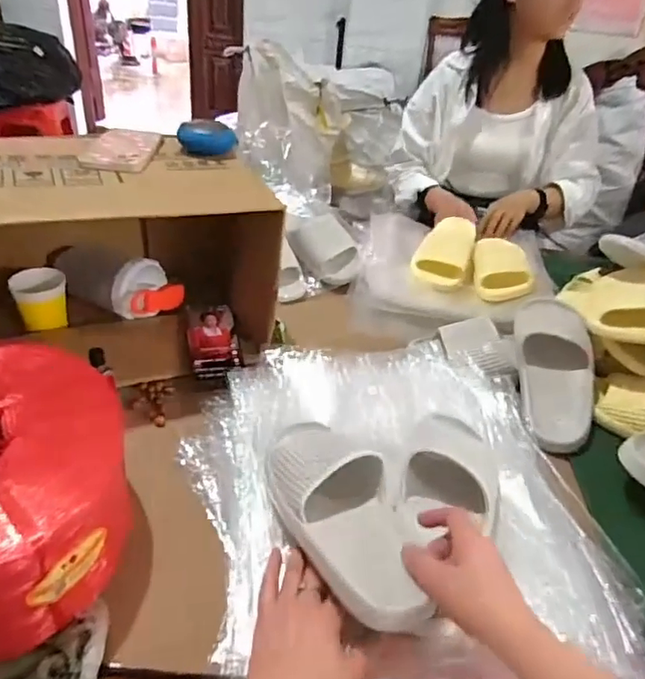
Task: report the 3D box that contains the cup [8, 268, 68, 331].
[{"bbox_3d":[-0.395,-0.055,0.764,0.067,0.071,0.066,-13,39,-26],"label":"cup"}]

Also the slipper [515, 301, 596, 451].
[{"bbox_3d":[0.335,0.031,0.779,0.104,0.069,0.284,9,47,4],"label":"slipper"}]

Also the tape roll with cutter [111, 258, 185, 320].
[{"bbox_3d":[-0.258,-0.076,0.800,0.064,0.065,0.095,25,39,24],"label":"tape roll with cutter"}]

